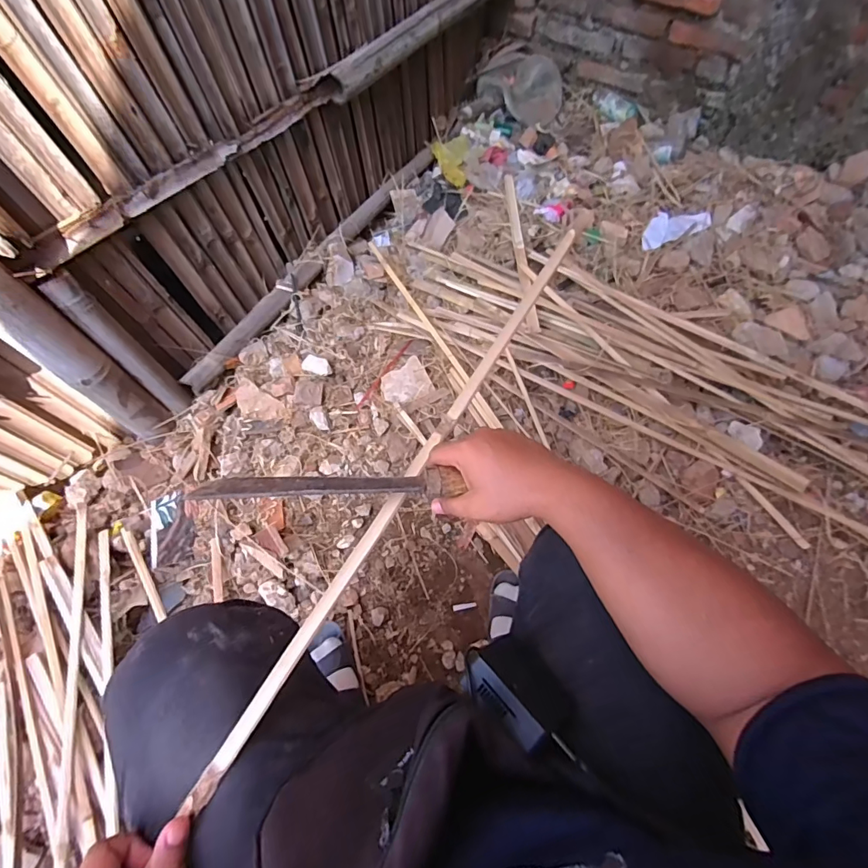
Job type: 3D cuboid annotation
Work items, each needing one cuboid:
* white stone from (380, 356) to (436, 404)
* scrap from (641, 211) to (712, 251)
[{"bbox_3d":[-0.062,-0.113,0.971,0.105,0.017,0.087,-21,62,-10],"label":"white stone"},{"bbox_3d":[0.600,-0.529,1.140,0.181,0.028,0.101,-19,62,-9],"label":"scrap"}]

